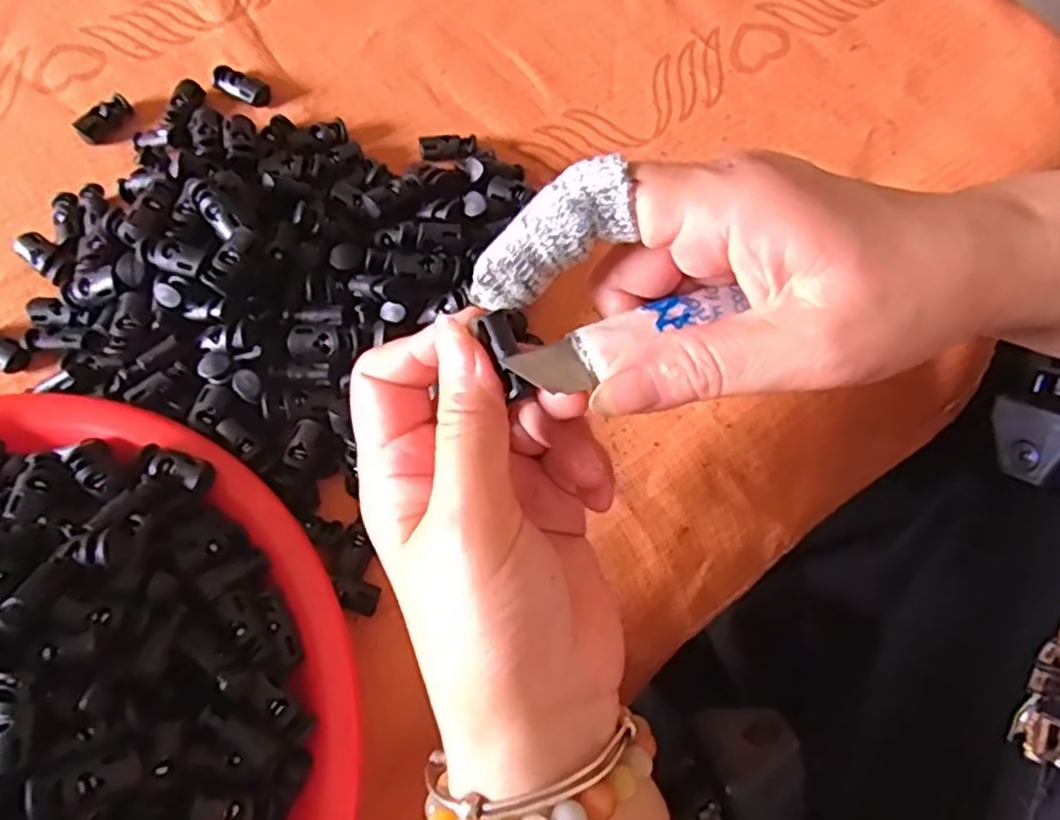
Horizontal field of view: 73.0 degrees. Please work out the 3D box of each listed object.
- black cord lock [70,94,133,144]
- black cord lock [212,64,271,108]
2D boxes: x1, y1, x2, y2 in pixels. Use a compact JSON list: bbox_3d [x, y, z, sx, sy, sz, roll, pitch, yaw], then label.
[{"bbox_3d":[-0.204,-0.140,0.345,0.012,0.011,0.028,32,73,9],"label":"black cord lock"},{"bbox_3d":[-0.143,-0.161,0.354,0.031,0.007,0.015,26,72,7],"label":"black cord lock"}]

